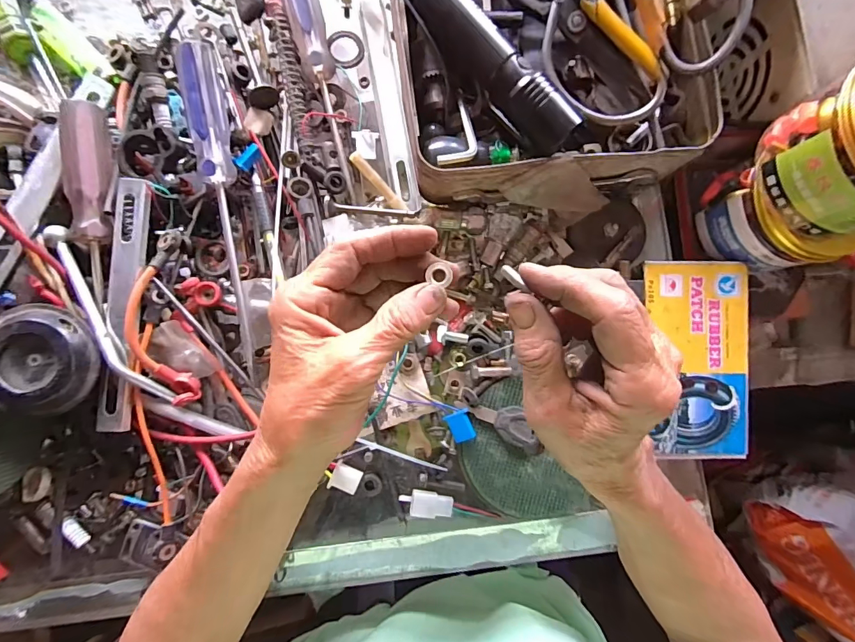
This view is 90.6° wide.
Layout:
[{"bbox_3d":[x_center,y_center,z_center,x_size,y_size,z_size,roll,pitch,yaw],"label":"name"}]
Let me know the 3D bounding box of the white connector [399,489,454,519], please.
[{"bbox_3d":[-0.001,0.133,0.309,0.039,0.012,0.017,10,88,0],"label":"white connector"}]

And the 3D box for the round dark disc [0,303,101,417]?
[{"bbox_3d":[-0.240,0.025,0.260,0.063,0.016,0.067,0,88,-1],"label":"round dark disc"}]

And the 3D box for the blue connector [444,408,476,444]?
[{"bbox_3d":[0.024,0.077,0.308,0.018,0.006,0.022,-23,89,-1],"label":"blue connector"}]

